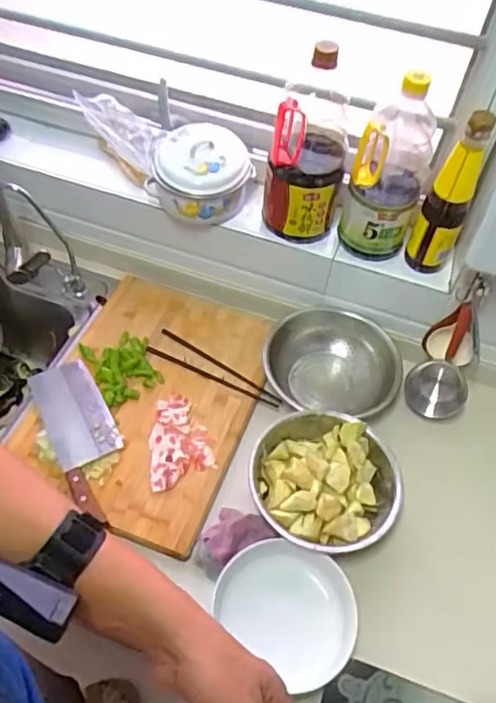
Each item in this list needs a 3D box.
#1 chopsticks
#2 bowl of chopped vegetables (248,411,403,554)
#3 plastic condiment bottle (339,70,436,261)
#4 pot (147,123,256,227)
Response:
[{"bbox_3d":[-0.052,0.028,0.989,0.244,0.015,0.055,23,54,13],"label":"chopsticks"},{"bbox_3d":[0.107,0.186,0.838,0.201,0.080,0.208,2,52,-3],"label":"bowl of chopped vegetables"},{"bbox_3d":[0.213,-0.270,0.861,0.106,0.283,0.104,11,52,4],"label":"plastic condiment bottle"},{"bbox_3d":[-0.079,-0.285,0.975,0.163,0.122,0.147,-1,53,-5],"label":"pot"}]

